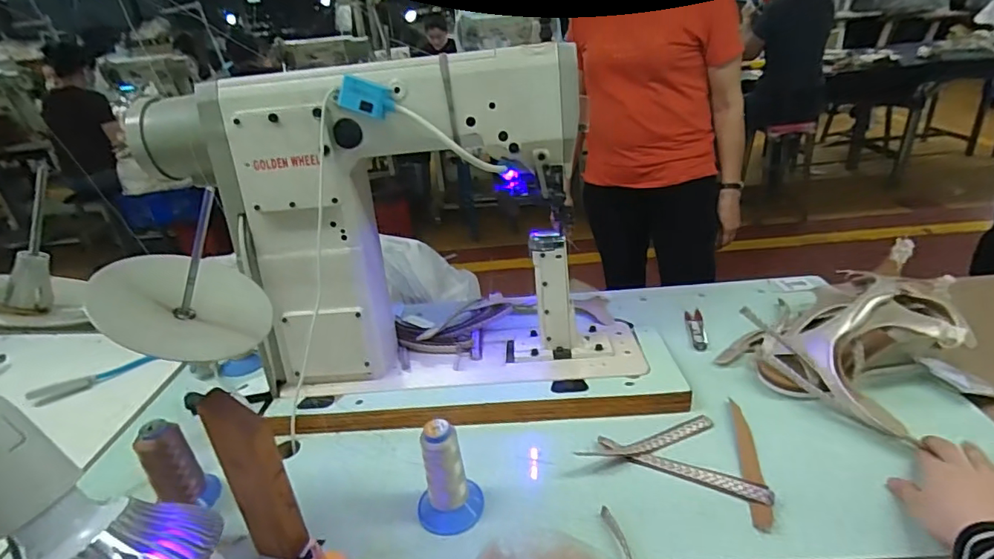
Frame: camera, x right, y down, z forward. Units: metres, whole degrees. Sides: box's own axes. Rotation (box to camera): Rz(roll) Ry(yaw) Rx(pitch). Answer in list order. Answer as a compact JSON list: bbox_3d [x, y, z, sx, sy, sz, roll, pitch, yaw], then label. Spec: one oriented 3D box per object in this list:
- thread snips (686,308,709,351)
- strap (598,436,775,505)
[{"bbox_3d":[0.310,0.077,0.804,0.027,0.007,0.111,2,31,13],"label":"thread snips"},{"bbox_3d":[0.200,0.200,0.563,0.180,0.018,0.025,14,35,29],"label":"strap"}]

